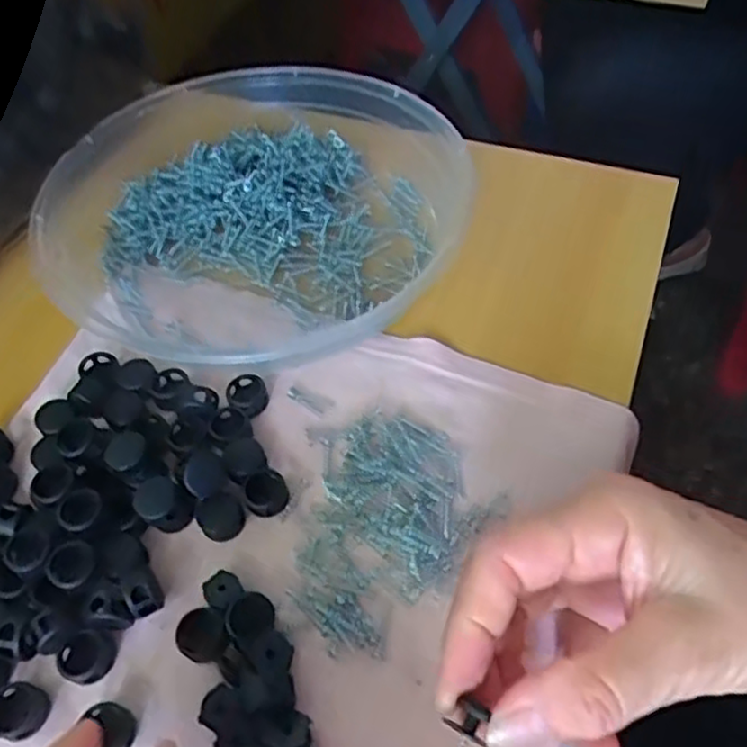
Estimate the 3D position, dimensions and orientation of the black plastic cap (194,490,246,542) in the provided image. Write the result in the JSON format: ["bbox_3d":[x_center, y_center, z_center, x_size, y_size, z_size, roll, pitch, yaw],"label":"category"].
[{"bbox_3d":[-0.059,0.055,0.267,0.017,0.005,0.017,4,71,-13],"label":"black plastic cap"}]

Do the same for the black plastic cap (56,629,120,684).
[{"bbox_3d":[-0.099,0.098,0.240,0.018,0.007,0.016,-20,55,-10],"label":"black plastic cap"}]

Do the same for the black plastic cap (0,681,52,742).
[{"bbox_3d":[-0.118,0.112,0.231,0.017,0.008,0.016,-2,54,3],"label":"black plastic cap"}]

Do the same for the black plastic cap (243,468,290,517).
[{"bbox_3d":[-0.042,0.047,0.273,0.016,0.007,0.017,-2,54,3],"label":"black plastic cap"}]

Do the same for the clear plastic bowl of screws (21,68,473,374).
[{"bbox_3d":[-0.058,-0.084,0.352,0.192,0.036,0.183,18,57,16],"label":"clear plastic bowl of screws"}]

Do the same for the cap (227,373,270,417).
[{"bbox_3d":[-0.054,0.009,0.300,0.016,0.008,0.017,-2,54,3],"label":"cap"}]

